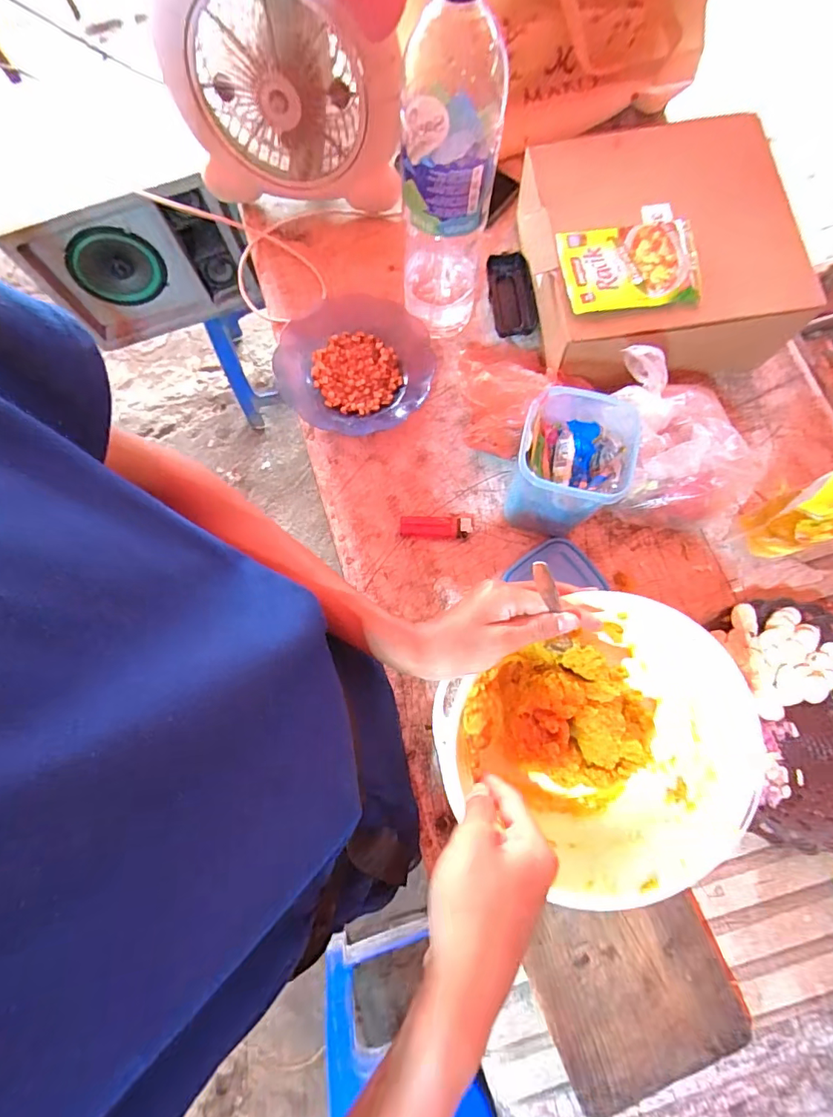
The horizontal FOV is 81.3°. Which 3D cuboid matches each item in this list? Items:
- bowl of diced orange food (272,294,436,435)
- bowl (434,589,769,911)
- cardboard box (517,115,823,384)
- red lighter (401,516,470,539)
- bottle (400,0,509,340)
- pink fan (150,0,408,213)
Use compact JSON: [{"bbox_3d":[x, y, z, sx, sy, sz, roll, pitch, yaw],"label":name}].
[{"bbox_3d":[-0.075,-0.230,0.580,0.185,0.053,0.175,0,76,2],"label":"bowl of diced orange food"},{"bbox_3d":[0.163,0.164,0.427,0.211,0.131,0.217,0,76,2],"label":"bowl"},{"bbox_3d":[0.266,-0.346,0.565,0.271,0.118,0.271,-5,79,-1],"label":"cardboard box"},{"bbox_3d":[0.022,-0.036,0.553,0.079,0.014,0.024,-1,76,2],"label":"red lighter"},{"bbox_3d":[0.028,-0.350,0.472,0.086,0.311,0.090,5,77,2],"label":"bottle"},{"bbox_3d":[-0.144,-0.536,0.534,0.256,0.228,0.101,1,79,0],"label":"pink fan"}]

